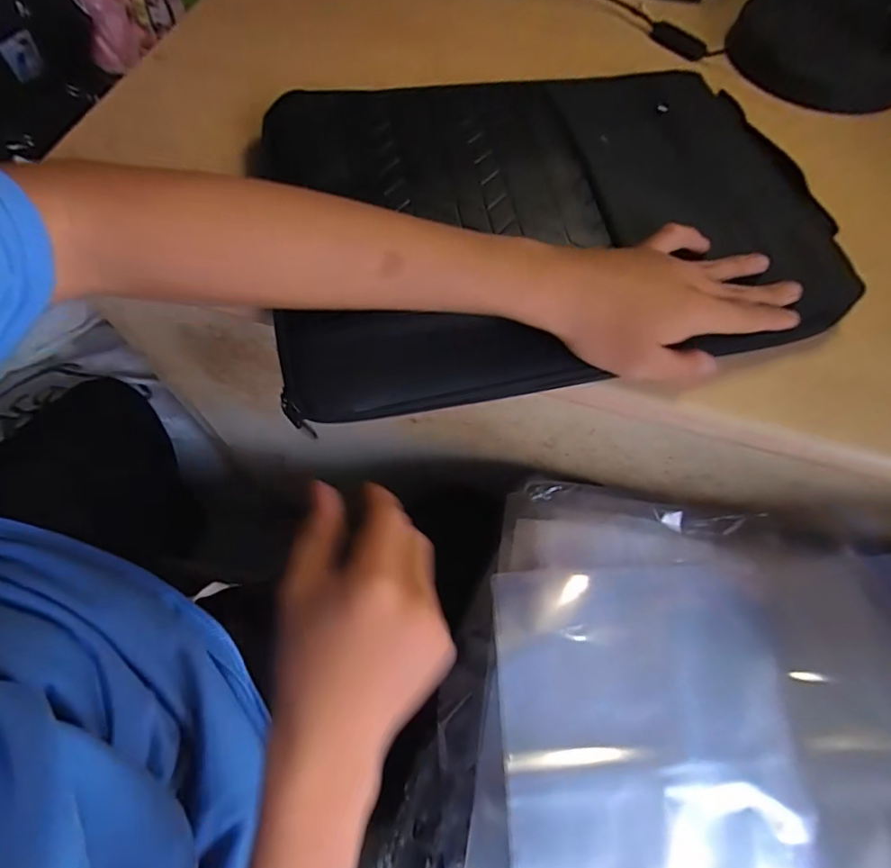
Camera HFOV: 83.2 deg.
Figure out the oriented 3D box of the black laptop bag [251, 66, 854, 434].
[{"bbox_3d":[0.064,-0.157,0.360,0.368,0.040,0.275,-11,65,-7],"label":"black laptop bag"}]

